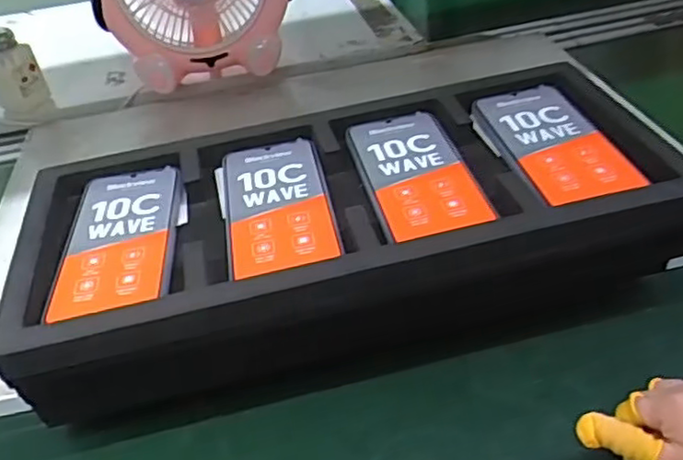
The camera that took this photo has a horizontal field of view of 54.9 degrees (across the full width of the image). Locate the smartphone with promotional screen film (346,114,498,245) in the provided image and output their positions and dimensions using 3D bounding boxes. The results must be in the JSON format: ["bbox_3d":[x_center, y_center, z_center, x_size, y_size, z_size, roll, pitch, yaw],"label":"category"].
[{"bbox_3d":[0.056,-0.046,0.513,0.078,0.012,0.164,-11,38,-5],"label":"smartphone with promotional screen film"}]

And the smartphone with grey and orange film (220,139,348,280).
[{"bbox_3d":[-0.050,-0.023,0.505,0.080,0.012,0.164,-11,38,-4],"label":"smartphone with grey and orange film"}]

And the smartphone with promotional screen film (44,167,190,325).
[{"bbox_3d":[-0.162,0.005,0.489,0.083,0.014,0.165,-9,38,-3],"label":"smartphone with promotional screen film"}]

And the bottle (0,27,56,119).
[{"bbox_3d":[-0.438,-0.211,0.882,0.068,0.099,0.052,-24,41,-20],"label":"bottle"}]

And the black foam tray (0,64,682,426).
[{"bbox_3d":[0.000,-0.002,0.527,0.472,0.113,0.215,-12,38,-6],"label":"black foam tray"}]

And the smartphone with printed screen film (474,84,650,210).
[{"bbox_3d":[0.166,-0.070,0.519,0.078,0.015,0.162,-13,38,-7],"label":"smartphone with printed screen film"}]

